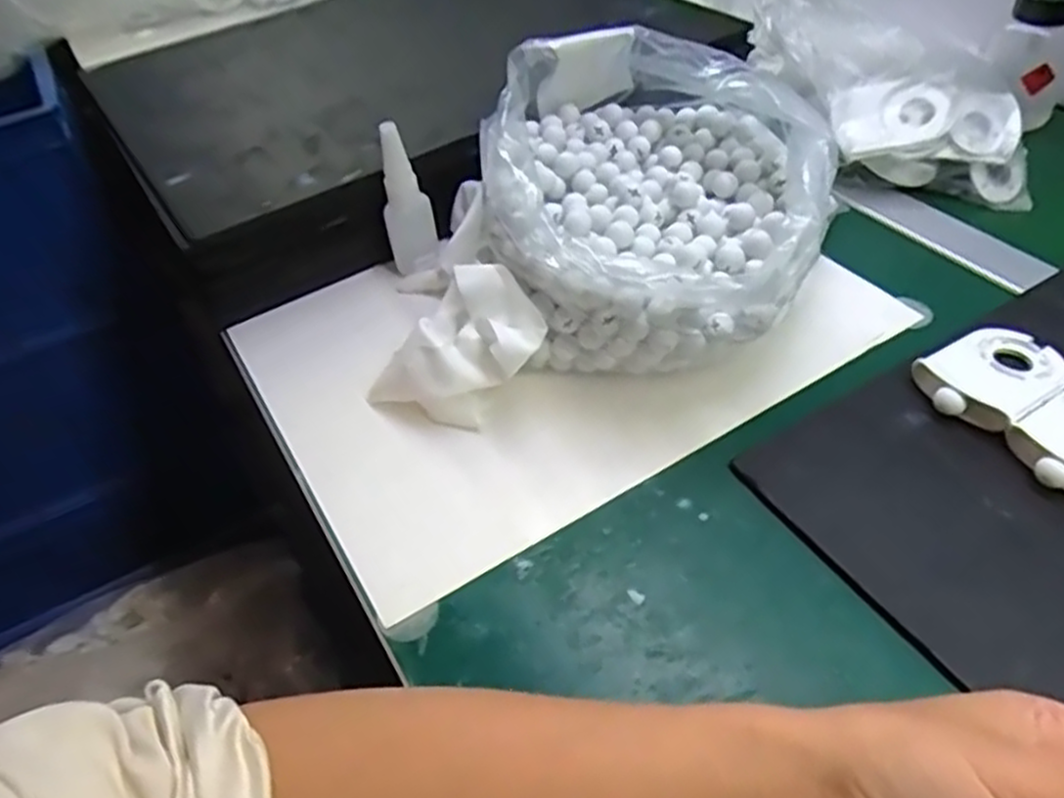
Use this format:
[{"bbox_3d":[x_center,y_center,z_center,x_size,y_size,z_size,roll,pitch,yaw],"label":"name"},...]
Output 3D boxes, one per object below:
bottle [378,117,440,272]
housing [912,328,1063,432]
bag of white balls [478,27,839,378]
[{"bbox_3d":[-0.084,-0.131,0.513,0.034,0.106,0.024,-12,46,-7],"label":"bottle"},{"bbox_3d":[0.258,-0.012,0.426,0.086,0.015,0.057,-25,49,-19],"label":"housing"},{"bbox_3d":[0.075,-0.119,0.478,0.203,0.124,0.235,-2,46,5],"label":"bag of white balls"}]

